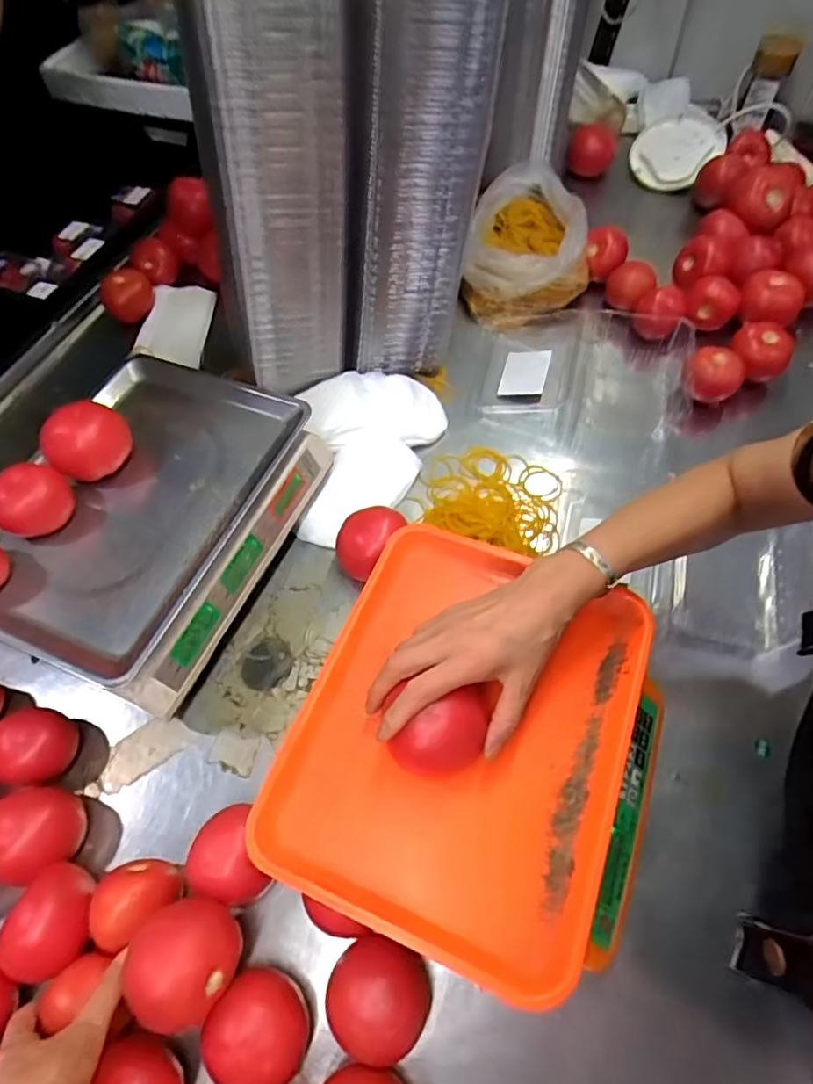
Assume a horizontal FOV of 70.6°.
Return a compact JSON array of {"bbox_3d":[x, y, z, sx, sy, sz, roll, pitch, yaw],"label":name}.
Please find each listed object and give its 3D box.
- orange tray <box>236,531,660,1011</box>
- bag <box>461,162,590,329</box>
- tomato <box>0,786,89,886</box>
[{"bbox_3d":[0.046,0.135,0.440,0.231,0.021,0.295,18,61,12],"label":"orange tray"},{"bbox_3d":[0.176,-0.442,0.856,0.173,0.085,0.274,5,59,5],"label":"bag"},{"bbox_3d":[-0.313,0.250,0.492,0.065,0.065,0.071,-1,59,1],"label":"tomato"}]

